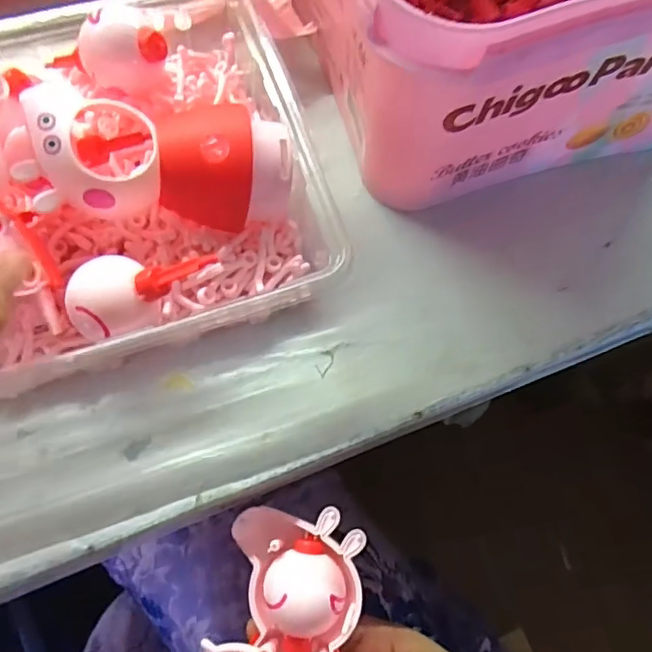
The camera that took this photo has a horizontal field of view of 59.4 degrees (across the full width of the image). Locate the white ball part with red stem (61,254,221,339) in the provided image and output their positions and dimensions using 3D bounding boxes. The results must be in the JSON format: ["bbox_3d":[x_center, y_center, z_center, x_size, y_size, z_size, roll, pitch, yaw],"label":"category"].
[{"bbox_3d":[-0.071,-0.012,0.226,0.053,0.031,0.032,-12,69,-7],"label":"white ball part with red stem"}]

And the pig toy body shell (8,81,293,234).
[{"bbox_3d":[-0.067,-0.067,0.234,0.105,0.053,0.050,-6,69,-5],"label":"pig toy body shell"}]

